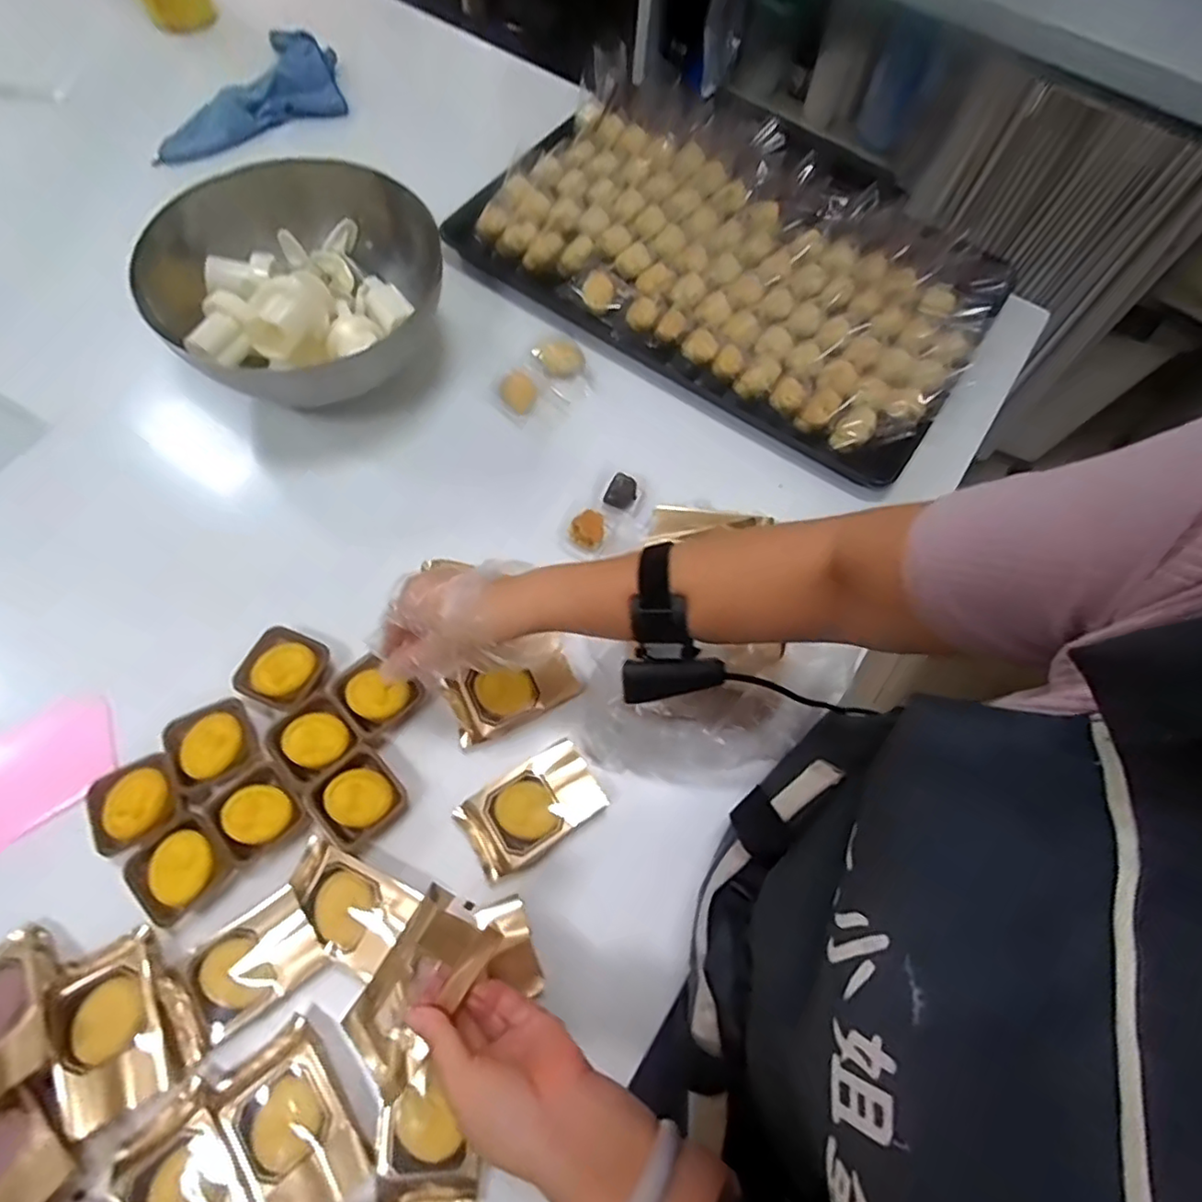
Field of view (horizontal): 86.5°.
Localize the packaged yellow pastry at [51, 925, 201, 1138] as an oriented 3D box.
[{"bbox_3d":[-0.332,0.290,0.437,0.072,0.024,0.105,-28,71,-13],"label":"packaged yellow pastry"}]

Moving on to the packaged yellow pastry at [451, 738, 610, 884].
[{"bbox_3d":[-0.055,0.169,0.520,0.108,0.031,0.067,-32,72,-15],"label":"packaged yellow pastry"}]

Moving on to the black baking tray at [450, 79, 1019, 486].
[{"bbox_3d":[0.162,-0.413,0.766,0.580,0.069,0.389,34,70,11],"label":"black baking tray"}]

